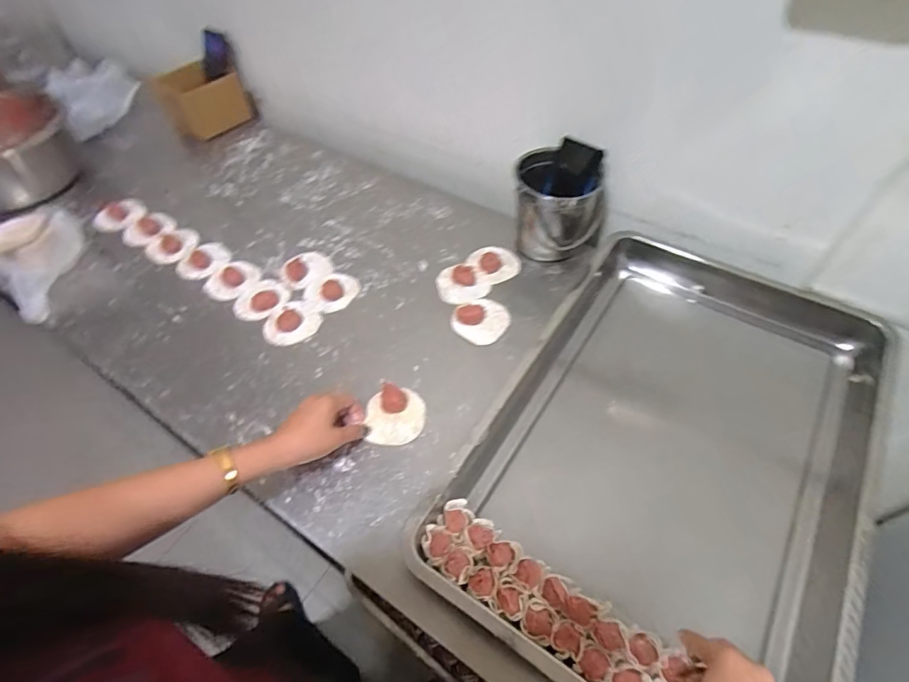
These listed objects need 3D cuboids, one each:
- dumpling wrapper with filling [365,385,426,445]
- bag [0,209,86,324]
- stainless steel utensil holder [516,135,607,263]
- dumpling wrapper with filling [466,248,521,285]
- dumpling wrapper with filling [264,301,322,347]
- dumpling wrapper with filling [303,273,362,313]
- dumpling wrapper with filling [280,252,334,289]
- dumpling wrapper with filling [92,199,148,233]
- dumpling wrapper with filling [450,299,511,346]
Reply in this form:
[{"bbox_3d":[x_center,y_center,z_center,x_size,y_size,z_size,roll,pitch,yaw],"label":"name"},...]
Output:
[{"bbox_3d":[-0.076,0.095,0.610,0.075,0.012,0.080,-2,54,2],"label":"dumpling wrapper with filling"},{"bbox_3d":[-0.716,-0.145,0.776,0.207,0.083,0.160,21,58,18],"label":"bag"},{"bbox_3d":[0.169,-0.222,0.749,0.137,0.146,0.127,-2,54,2],"label":"stainless steel utensil holder"},{"bbox_3d":[0.066,-0.127,0.769,0.082,0.014,0.071,-21,55,-11],"label":"dumpling wrapper with filling"},{"bbox_3d":[-0.244,-0.026,0.703,0.070,0.014,0.080,32,62,24],"label":"dumpling wrapper with filling"},{"bbox_3d":[-0.195,-0.079,0.746,0.086,0.017,0.070,-27,57,-16],"label":"dumpling wrapper with filling"},{"bbox_3d":[-0.247,-0.119,0.785,0.081,0.012,0.076,-2,54,2],"label":"dumpling wrapper with filling"},{"bbox_3d":[-0.630,-0.238,0.885,0.089,0.014,0.070,-36,60,-21],"label":"dumpling wrapper with filling"},{"bbox_3d":[0.040,-0.036,0.699,0.081,0.021,0.085,-2,54,2],"label":"dumpling wrapper with filling"}]

